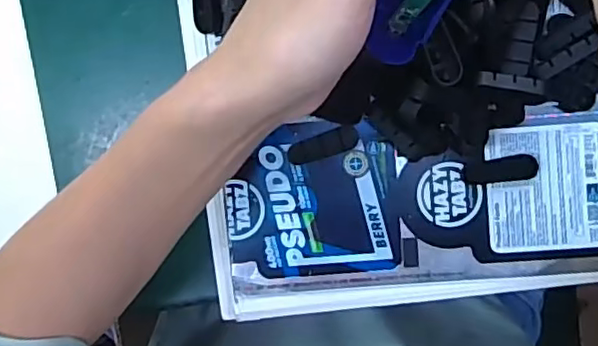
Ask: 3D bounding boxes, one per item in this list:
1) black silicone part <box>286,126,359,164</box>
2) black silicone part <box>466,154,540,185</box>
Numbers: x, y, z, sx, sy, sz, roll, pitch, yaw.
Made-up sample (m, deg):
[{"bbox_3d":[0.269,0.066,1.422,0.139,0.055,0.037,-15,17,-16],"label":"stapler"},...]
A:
[{"bbox_3d":[0.016,-0.018,0.411,0.047,0.013,0.016,-20,94,3],"label":"black silicone part"},{"bbox_3d":[0.132,-0.002,0.405,0.045,0.004,0.016,-8,80,12],"label":"black silicone part"}]

